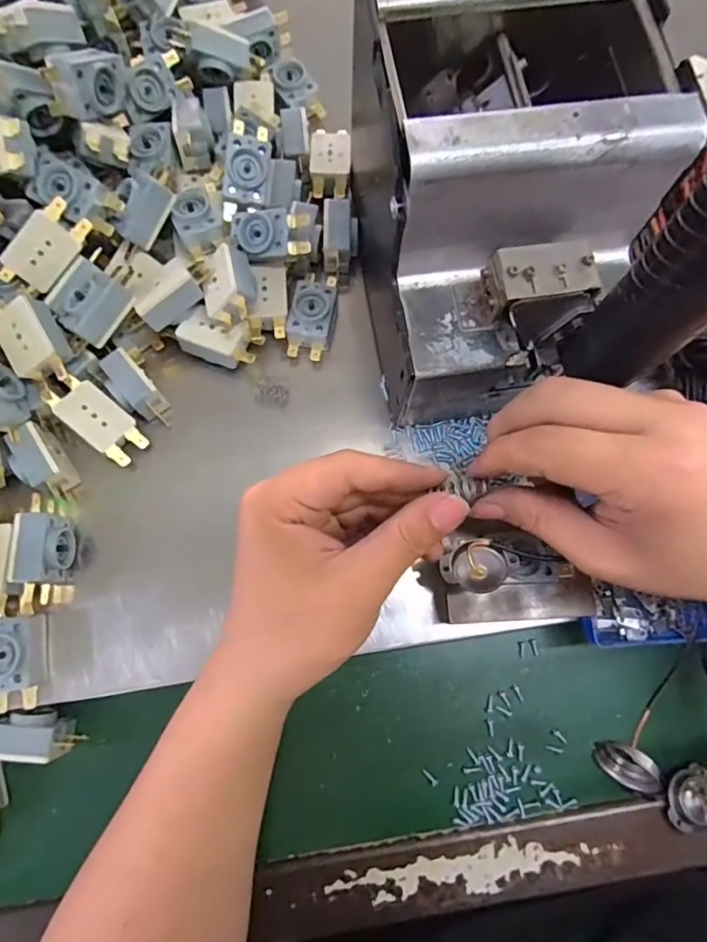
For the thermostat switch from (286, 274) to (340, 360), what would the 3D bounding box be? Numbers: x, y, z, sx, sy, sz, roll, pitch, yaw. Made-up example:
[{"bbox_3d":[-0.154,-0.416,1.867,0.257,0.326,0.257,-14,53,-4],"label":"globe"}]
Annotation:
[{"bbox_3d":[-0.026,-0.099,0.330,0.028,0.024,0.056,8,78,0],"label":"thermostat switch"}]

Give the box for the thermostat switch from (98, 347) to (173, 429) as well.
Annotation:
[{"bbox_3d":[-0.132,-0.051,0.308,0.023,0.024,0.050,-31,80,-7],"label":"thermostat switch"}]

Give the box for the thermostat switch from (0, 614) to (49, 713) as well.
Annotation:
[{"bbox_3d":[-0.182,0.103,0.272,0.026,0.022,0.046,-9,78,-3],"label":"thermostat switch"}]

